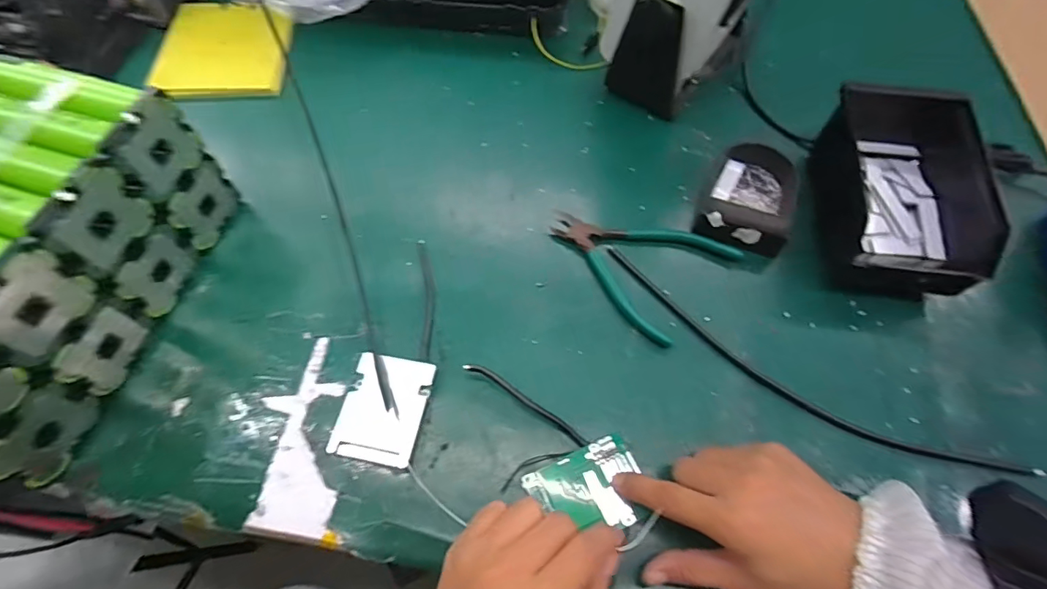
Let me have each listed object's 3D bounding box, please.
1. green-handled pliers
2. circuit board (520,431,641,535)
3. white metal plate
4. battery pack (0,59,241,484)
[{"bbox_3d":[0.097,-0.036,0.448,0.146,0.021,0.108,37,71,17],"label":"green-handled pliers"},{"bbox_3d":[0.049,0.140,0.359,0.077,0.008,0.058,-22,62,-14],"label":"circuit board"},{"bbox_3d":[-0.108,0.087,0.390,0.062,0.006,0.080,11,65,3],"label":"white metal plate"},{"bbox_3d":[-0.365,-0.024,0.377,0.134,0.153,0.254,13,66,8],"label":"battery pack"}]

